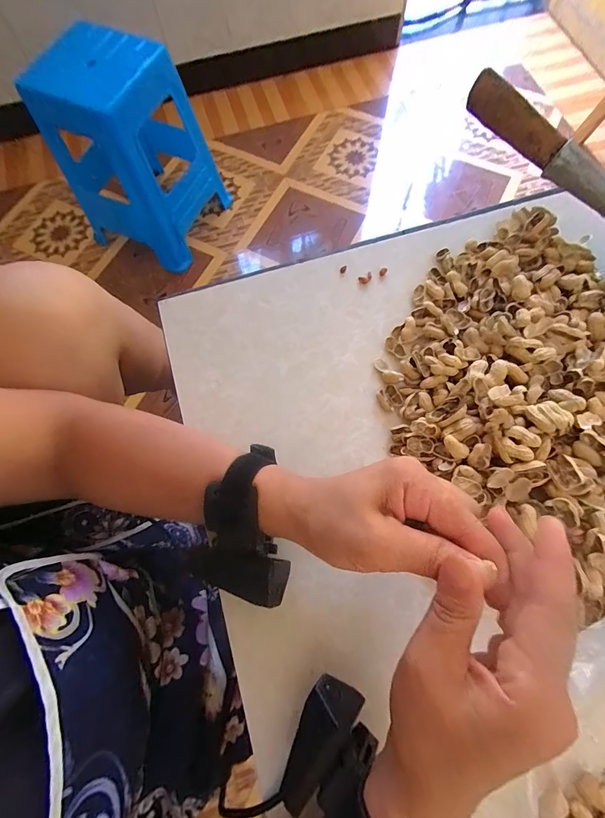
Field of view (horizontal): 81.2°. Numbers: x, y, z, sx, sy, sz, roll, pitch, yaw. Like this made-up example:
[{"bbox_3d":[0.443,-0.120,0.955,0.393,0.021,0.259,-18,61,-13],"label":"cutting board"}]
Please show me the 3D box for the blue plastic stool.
[{"bbox_3d":[-0.487,-0.754,1.039,0.316,0.495,0.362,24,75,9],"label":"blue plastic stool"}]

